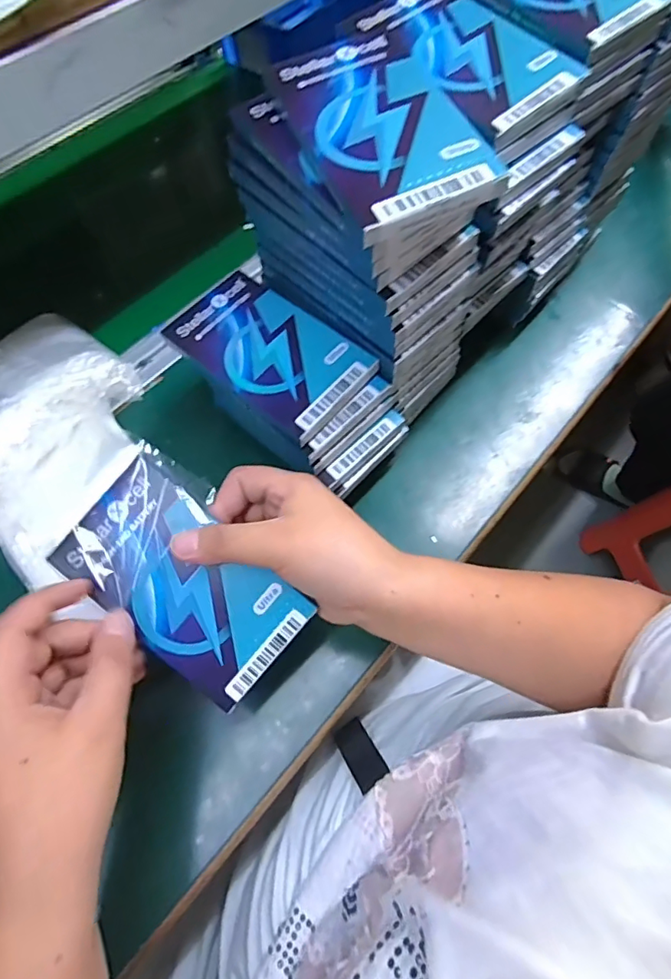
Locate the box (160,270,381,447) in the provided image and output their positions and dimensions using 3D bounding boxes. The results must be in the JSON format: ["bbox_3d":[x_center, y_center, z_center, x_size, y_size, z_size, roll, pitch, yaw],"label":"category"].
[{"bbox_3d":[-0.046,-0.094,0.346,0.133,0.014,0.076,39,71,17],"label":"box"}]

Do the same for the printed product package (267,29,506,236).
[{"bbox_3d":[0.021,-0.189,0.256,0.076,0.007,0.129,-20,66,-9],"label":"printed product package"}]

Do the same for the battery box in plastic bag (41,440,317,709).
[{"bbox_3d":[-0.082,0.051,0.285,0.132,0.007,0.083,43,86,-1],"label":"battery box in plastic bag"}]

